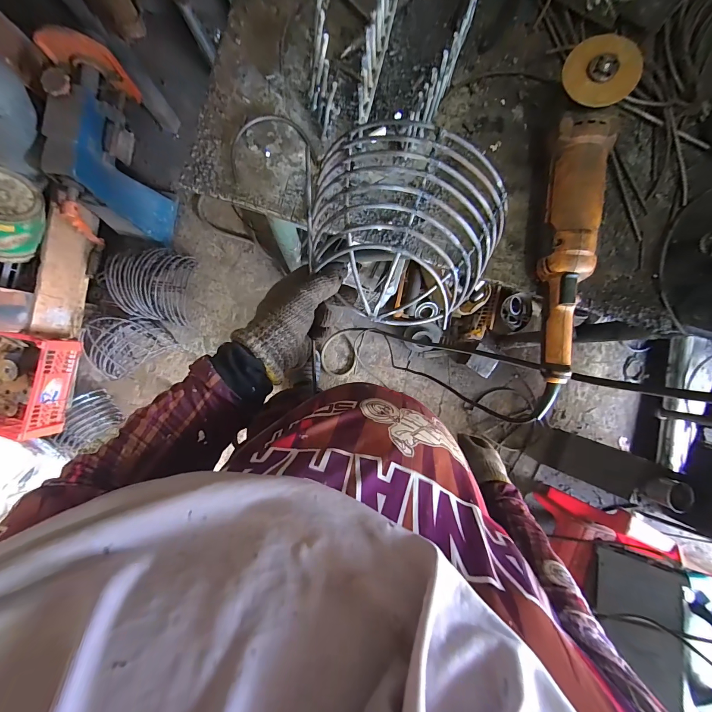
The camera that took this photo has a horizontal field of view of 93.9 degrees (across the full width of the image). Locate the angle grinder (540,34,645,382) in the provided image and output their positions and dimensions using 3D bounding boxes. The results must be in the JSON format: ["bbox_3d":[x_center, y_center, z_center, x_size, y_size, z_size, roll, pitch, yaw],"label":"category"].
[{"bbox_3d":[0.253,-0.155,0.397,0.068,0.085,0.373,7,90,-2],"label":"angle grinder"}]

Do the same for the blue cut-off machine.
[{"bbox_3d":[-0.748,-0.623,1.064,0.186,0.448,0.413,9,90,-2],"label":"blue cut-off machine"}]

